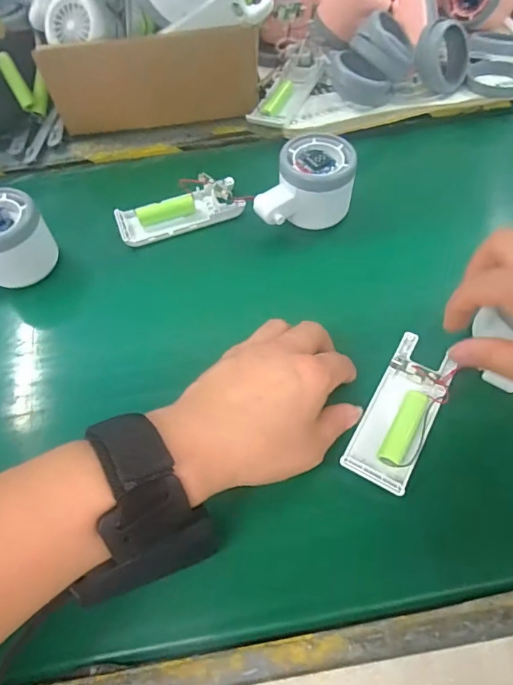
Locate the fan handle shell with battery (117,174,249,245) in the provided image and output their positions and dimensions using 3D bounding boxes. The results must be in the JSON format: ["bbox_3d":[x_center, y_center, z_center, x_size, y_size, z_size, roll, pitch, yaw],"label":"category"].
[{"bbox_3d":[-0.065,-0.113,0.387,0.101,0.022,0.037,-18,58,-9],"label":"fan handle shell with battery"}]

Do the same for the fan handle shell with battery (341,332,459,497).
[{"bbox_3d":[0.092,0.042,0.291,0.039,0.015,0.102,23,62,18],"label":"fan handle shell with battery"}]

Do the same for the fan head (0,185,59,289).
[{"bbox_3d":[-0.196,-0.070,0.353,0.057,0.055,0.076,31,64,21],"label":"fan head"}]

